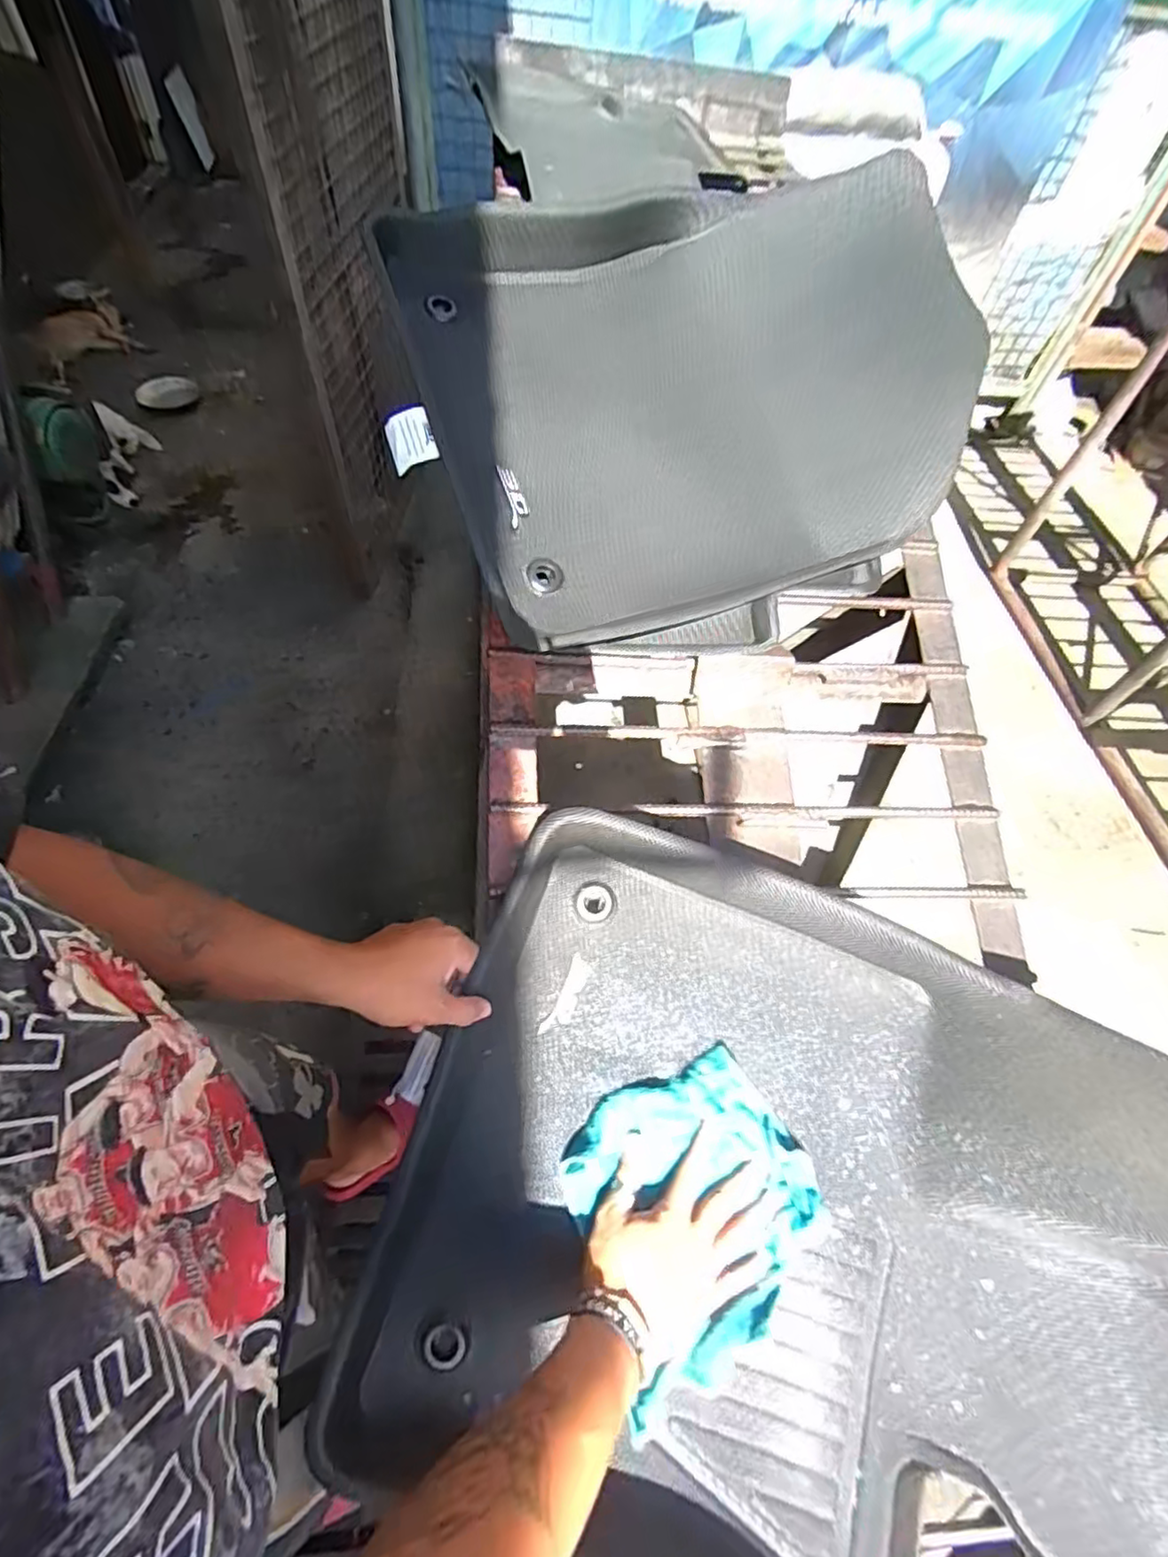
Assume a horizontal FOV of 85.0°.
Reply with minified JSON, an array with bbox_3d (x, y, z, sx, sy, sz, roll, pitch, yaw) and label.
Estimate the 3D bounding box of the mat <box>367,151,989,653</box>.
[{"bbox_3d":[0.154,-0.466,0.719,0.678,0.176,0.499,-19,59,-17],"label":"mat"}]

